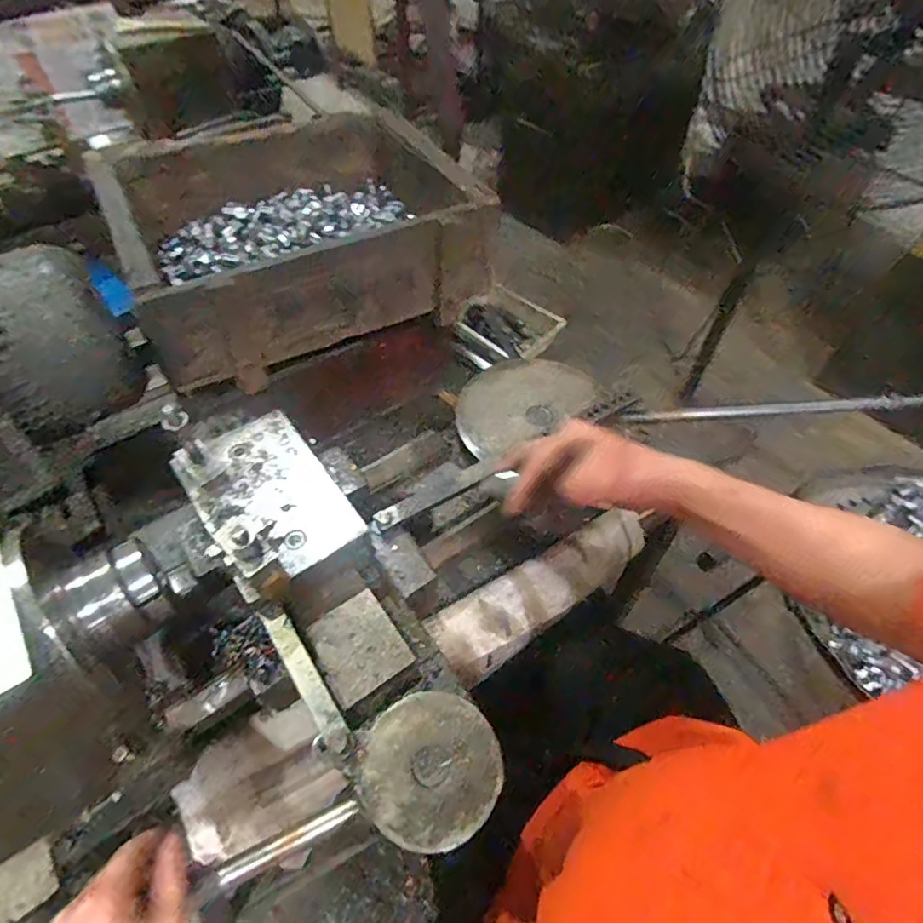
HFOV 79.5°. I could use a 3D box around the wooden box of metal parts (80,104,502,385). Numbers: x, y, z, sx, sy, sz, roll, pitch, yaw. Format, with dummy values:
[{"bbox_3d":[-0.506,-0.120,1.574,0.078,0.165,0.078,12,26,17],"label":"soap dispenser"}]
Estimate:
[{"bbox_3d":[-0.194,-0.291,0.698,0.394,0.113,0.361,-21,55,-15],"label":"wooden box of metal parts"}]

